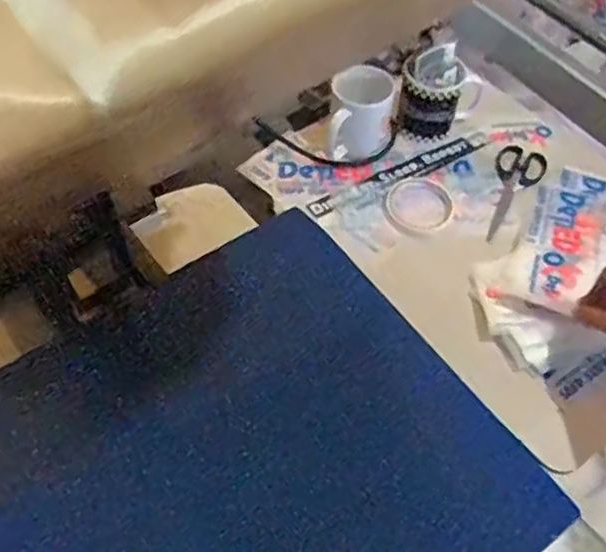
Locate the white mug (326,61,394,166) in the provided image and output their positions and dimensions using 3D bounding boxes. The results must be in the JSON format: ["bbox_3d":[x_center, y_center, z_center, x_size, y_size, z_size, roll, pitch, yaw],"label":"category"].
[{"bbox_3d":[0.078,-0.212,0.872,0.085,0.093,0.078,7,54,2],"label":"white mug"}]

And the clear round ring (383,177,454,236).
[{"bbox_3d":[0.147,-0.090,0.846,0.085,0.016,0.091,1,54,-2],"label":"clear round ring"}]

